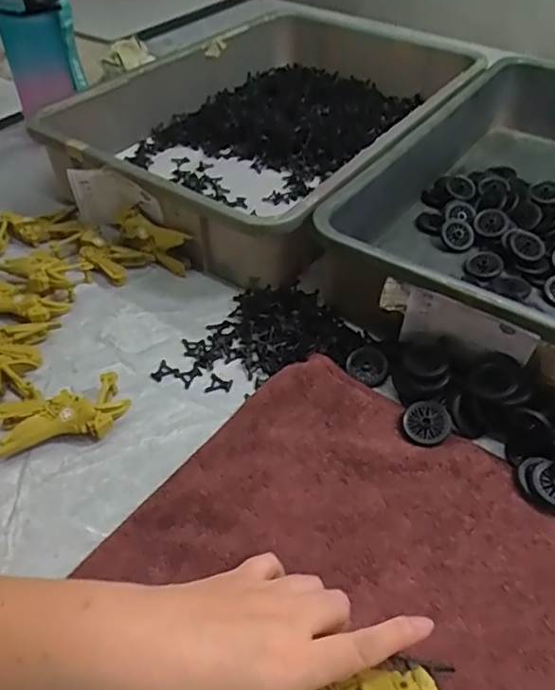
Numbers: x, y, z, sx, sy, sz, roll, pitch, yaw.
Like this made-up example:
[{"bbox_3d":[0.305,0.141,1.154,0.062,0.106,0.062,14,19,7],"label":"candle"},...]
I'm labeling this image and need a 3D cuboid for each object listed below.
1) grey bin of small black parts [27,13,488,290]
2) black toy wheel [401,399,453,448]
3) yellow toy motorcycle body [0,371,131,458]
[{"bbox_3d":[-0.012,-0.287,0.757,0.390,0.103,0.514,26,51,24],"label":"grey bin of small black parts"},{"bbox_3d":[0.119,0.063,0.468,0.037,0.010,0.041,12,46,13],"label":"black toy wheel"},{"bbox_3d":[-0.174,0.059,0.471,0.103,0.025,0.049,-14,46,-13],"label":"yellow toy motorcycle body"}]

